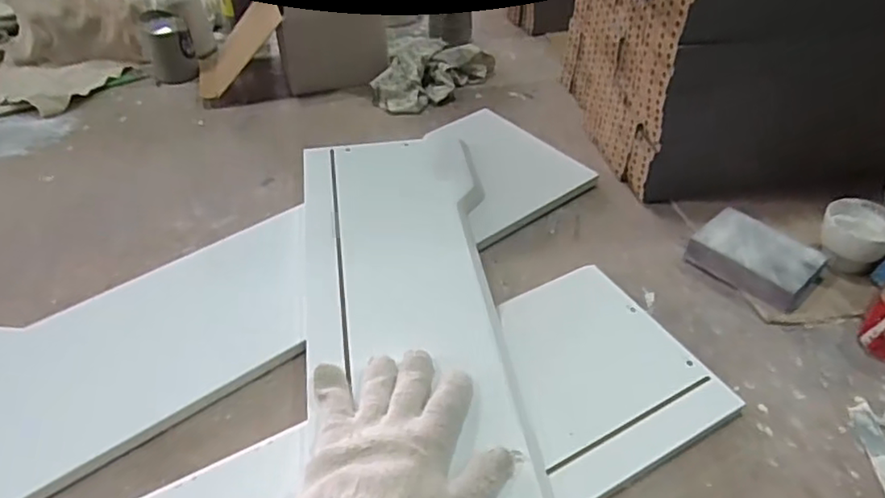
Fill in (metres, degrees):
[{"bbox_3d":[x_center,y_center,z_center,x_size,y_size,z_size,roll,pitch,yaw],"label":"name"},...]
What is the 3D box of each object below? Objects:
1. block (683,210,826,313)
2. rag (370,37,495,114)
[{"bbox_3d":[0.279,0.010,0.570,0.074,0.031,0.098,-32,51,-33],"label":"block"},{"bbox_3d":[-0.010,-0.234,0.831,0.144,0.044,0.170,7,41,6],"label":"rag"}]

